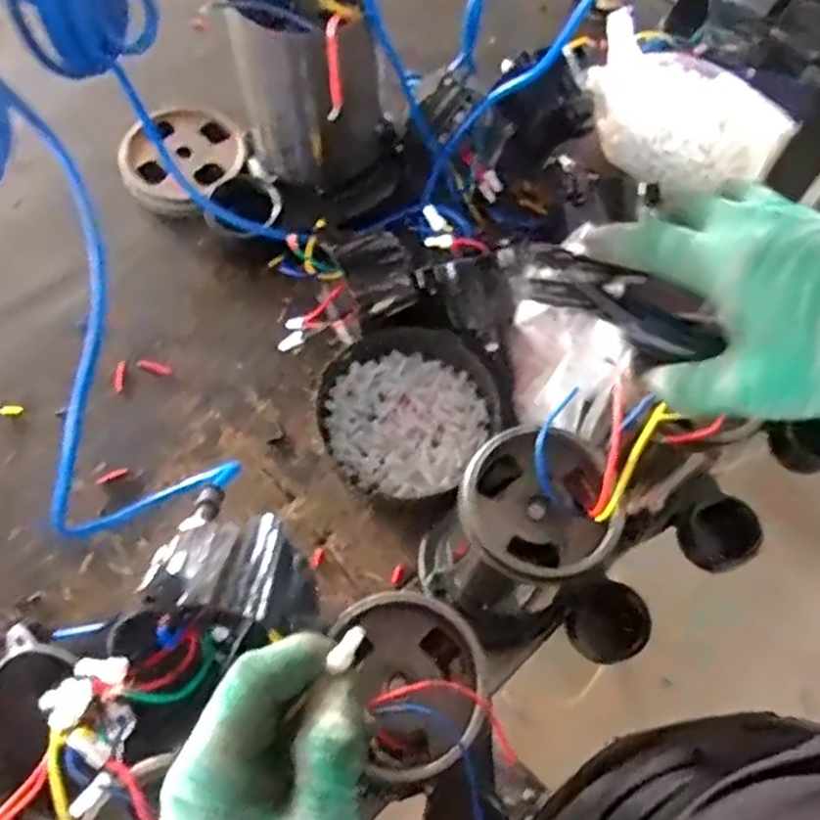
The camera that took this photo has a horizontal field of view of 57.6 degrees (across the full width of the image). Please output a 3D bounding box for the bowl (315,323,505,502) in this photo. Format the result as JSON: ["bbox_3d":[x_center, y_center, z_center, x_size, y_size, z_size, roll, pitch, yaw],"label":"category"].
[{"bbox_3d":[-0.005,-0.001,0.608,0.137,0.056,0.135,1,64,-3],"label":"bowl"}]

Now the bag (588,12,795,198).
[{"bbox_3d":[0.265,-0.293,0.733,0.210,0.062,0.129,34,67,12],"label":"bag"}]

